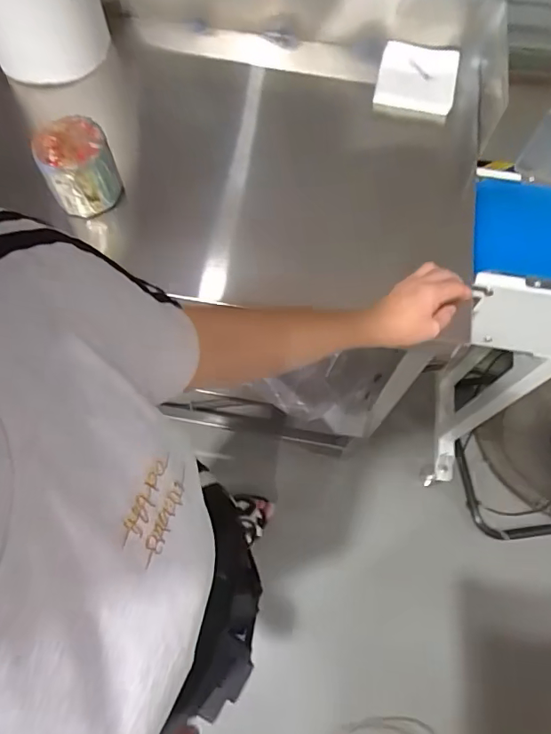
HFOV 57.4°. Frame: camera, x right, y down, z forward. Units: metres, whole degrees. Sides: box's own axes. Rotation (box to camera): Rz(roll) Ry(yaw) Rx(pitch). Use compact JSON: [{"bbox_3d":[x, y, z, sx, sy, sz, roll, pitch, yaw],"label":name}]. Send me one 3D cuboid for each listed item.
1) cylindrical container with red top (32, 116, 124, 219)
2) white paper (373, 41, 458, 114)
[{"bbox_3d":[-0.245,-0.248,0.628,0.083,0.081,0.089,0,68,-1],"label":"cylindrical container with red top"},{"bbox_3d":[0.221,-0.451,0.787,0.121,0.024,0.118,12,68,4],"label":"white paper"}]

